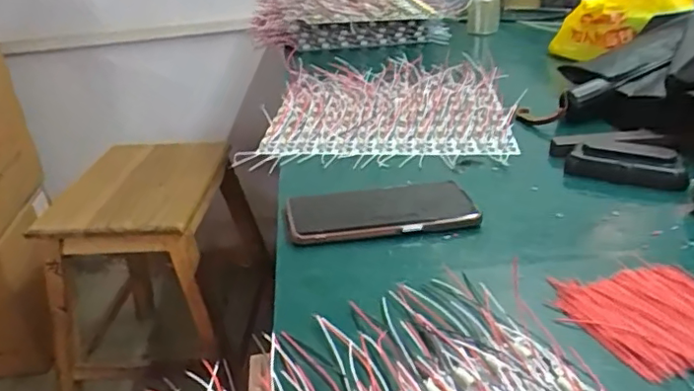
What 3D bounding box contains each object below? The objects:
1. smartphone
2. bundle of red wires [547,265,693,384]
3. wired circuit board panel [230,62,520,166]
[{"bbox_3d":[0.029,0.013,0.521,0.161,0.011,0.069,-5,29,-6],"label":"smartphone"},{"bbox_3d":[0.206,0.077,0.387,0.109,0.008,0.091,-7,29,-9],"label":"bundle of red wires"},{"bbox_3d":[0.051,-0.116,0.748,0.289,0.027,0.262,0,32,10],"label":"wired circuit board panel"}]

